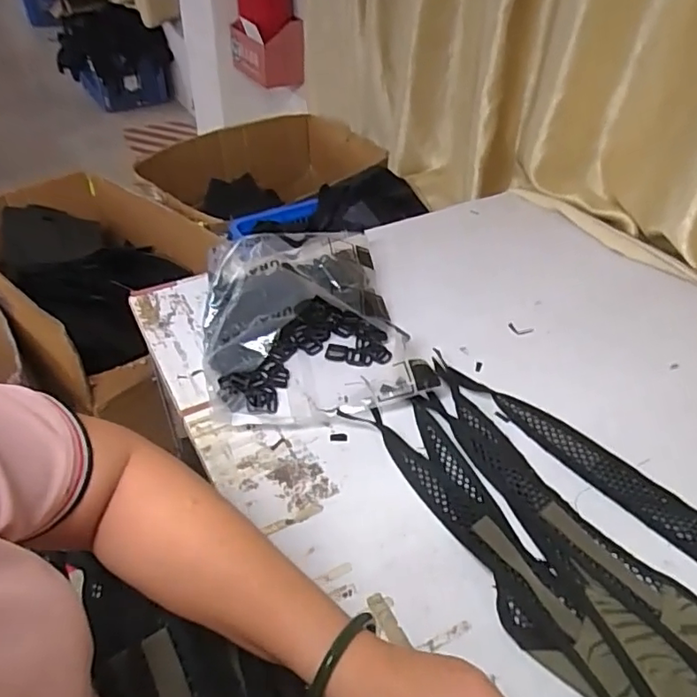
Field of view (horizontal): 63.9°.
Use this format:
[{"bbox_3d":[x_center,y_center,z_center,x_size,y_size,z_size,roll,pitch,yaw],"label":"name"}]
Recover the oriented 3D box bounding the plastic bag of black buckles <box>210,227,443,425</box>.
[{"bbox_3d":[-0.062,-0.044,0.742,0.259,0.098,0.319,-10,43,-13],"label":"plastic bag of black buckles"}]

